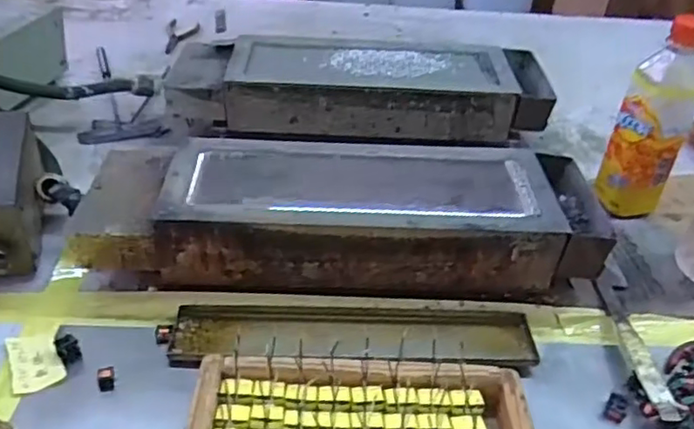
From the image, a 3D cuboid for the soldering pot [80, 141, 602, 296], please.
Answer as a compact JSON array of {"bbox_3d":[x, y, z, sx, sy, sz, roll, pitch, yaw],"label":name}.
[{"bbox_3d":[0.000,0.005,0.580,0.455,0.100,0.144,2,39,-5],"label":"soldering pot"}]

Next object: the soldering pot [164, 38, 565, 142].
[{"bbox_3d":[0.017,-0.152,0.790,0.453,0.097,0.143,3,40,-3],"label":"soldering pot"}]

